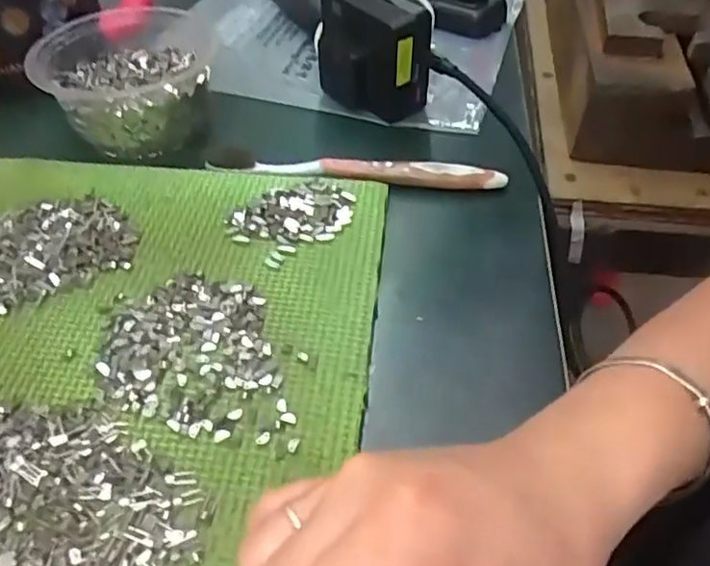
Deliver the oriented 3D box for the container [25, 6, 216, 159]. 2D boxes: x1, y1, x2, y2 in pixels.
[{"bbox_3d":[-0.147,-0.135,0.420,0.104,0.049,0.113,0,47,0],"label":"container"}]

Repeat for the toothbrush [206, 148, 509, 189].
[{"bbox_3d":[0.001,-0.072,0.388,0.179,0.008,0.013,5,47,4],"label":"toothbrush"}]

